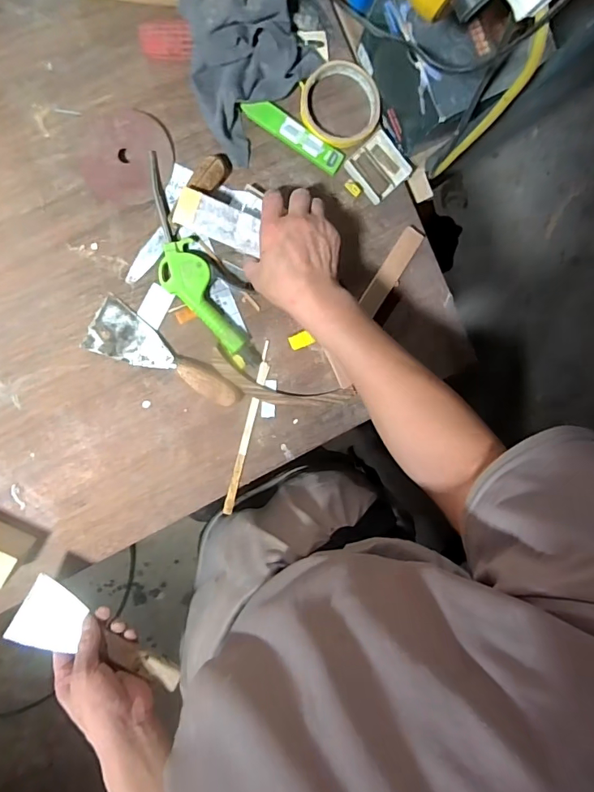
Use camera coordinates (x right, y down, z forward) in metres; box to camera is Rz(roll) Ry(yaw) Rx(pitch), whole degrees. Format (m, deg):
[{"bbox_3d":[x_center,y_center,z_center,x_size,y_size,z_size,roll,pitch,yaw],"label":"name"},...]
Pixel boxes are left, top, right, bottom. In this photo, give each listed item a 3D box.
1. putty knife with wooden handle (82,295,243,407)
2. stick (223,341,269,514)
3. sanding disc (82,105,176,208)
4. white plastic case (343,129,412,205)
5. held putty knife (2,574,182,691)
[{"bbox_3d":[-0.148,-0.046,0.527,0.184,0.016,0.060,25,93,-9],"label":"putty knife with wooden handle"},{"bbox_3d":[-0.060,0.042,0.556,0.012,0.006,0.216,14,95,-9],"label":"stick"},{"bbox_3d":[-0.184,-0.259,0.493,0.091,0.011,0.097,-1,97,-7],"label":"sanding disc"},{"bbox_3d":[0.095,-0.267,0.531,0.060,0.009,0.059,-43,100,0],"label":"white plastic case"},{"bbox_3d":[-0.226,0.282,0.503,0.192,0.020,0.068,32,71,7],"label":"held putty knife"}]

